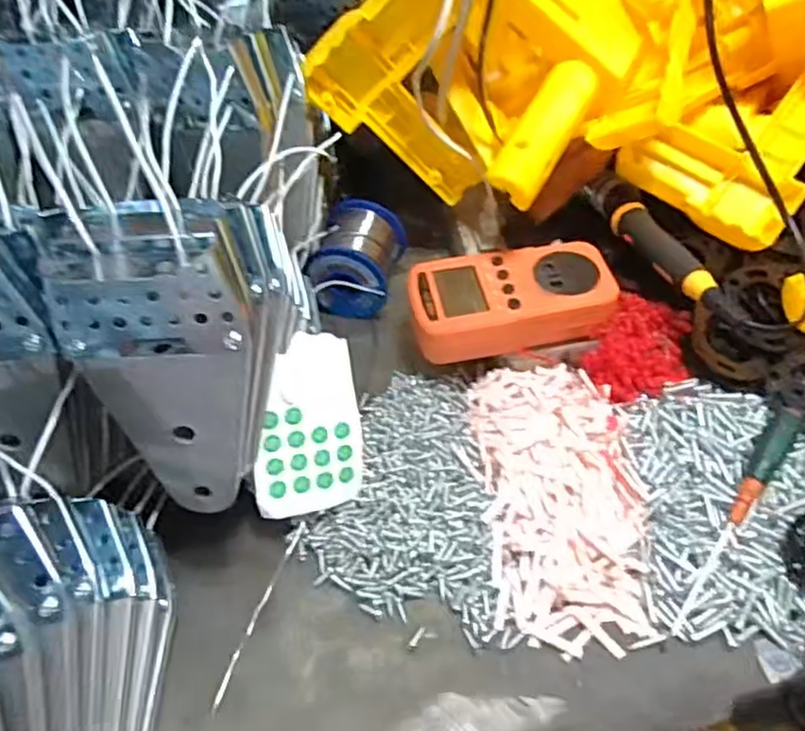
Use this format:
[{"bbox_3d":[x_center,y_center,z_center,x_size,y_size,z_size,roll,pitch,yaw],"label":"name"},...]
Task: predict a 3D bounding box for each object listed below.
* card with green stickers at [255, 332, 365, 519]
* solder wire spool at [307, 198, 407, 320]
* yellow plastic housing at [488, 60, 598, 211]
[{"bbox_3d":[-0.052,0.033,0.365,0.059,0.096,0.007,-7,8,-23],"label":"card with green stickers"},{"bbox_3d":[-0.032,-0.075,0.502,0.055,0.061,0.078,12,51,12],"label":"solder wire spool"},{"bbox_3d":[0.087,-0.145,0.407,0.028,0.020,0.097,28,81,23],"label":"yellow plastic housing"}]

